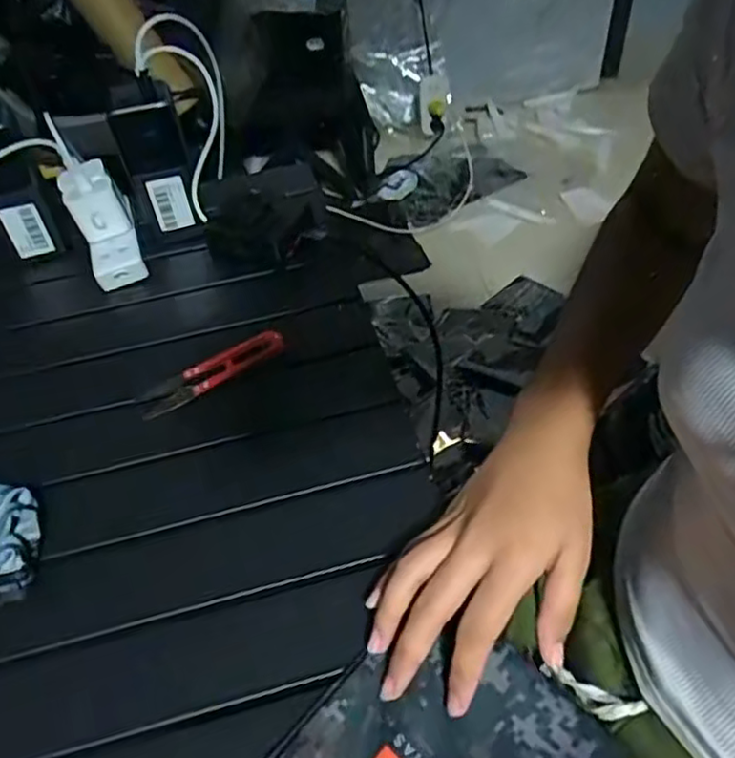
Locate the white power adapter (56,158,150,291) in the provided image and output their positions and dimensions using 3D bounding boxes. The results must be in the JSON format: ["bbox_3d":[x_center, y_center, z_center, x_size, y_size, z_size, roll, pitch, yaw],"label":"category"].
[{"bbox_3d":[-0.231,-0.137,0.583,0.050,0.081,0.080,-22,50,-14],"label":"white power adapter"}]

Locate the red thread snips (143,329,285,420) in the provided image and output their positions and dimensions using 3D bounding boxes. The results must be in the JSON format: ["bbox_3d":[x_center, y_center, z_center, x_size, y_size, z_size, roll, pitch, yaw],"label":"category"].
[{"bbox_3d":[-0.116,-0.006,0.504,0.114,0.014,0.027,-25,50,-16],"label":"red thread snips"}]

